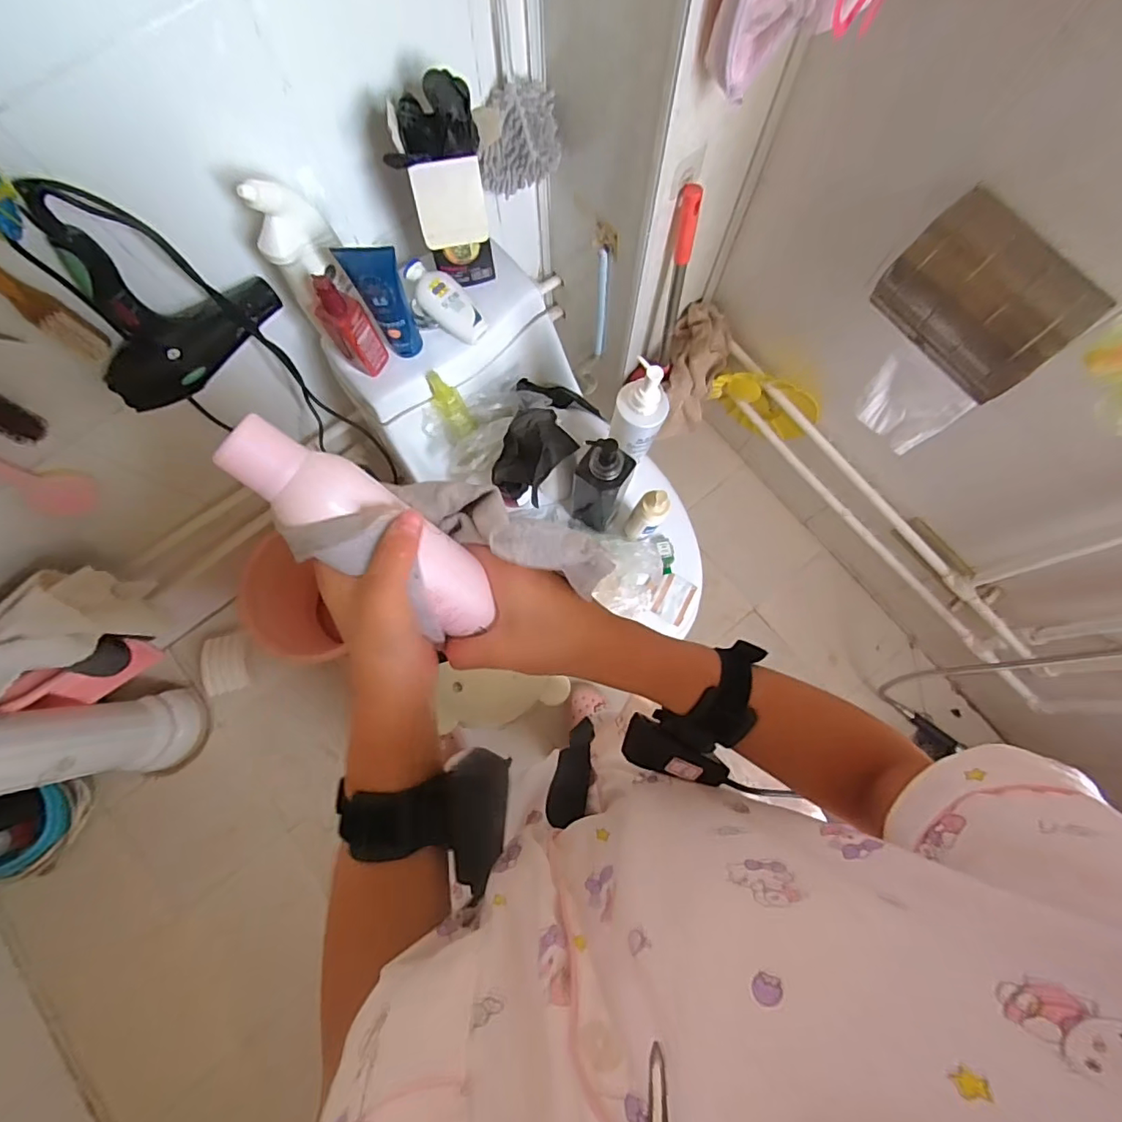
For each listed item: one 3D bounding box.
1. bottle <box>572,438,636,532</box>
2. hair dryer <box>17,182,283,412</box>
[{"bbox_3d":[0.058,-0.114,0.823,0.070,0.263,0.072,34,80,7],"label":"bottle"},{"bbox_3d":[-0.474,-0.303,0.628,0.231,0.220,0.082,-36,80,-7],"label":"hair dryer"}]

